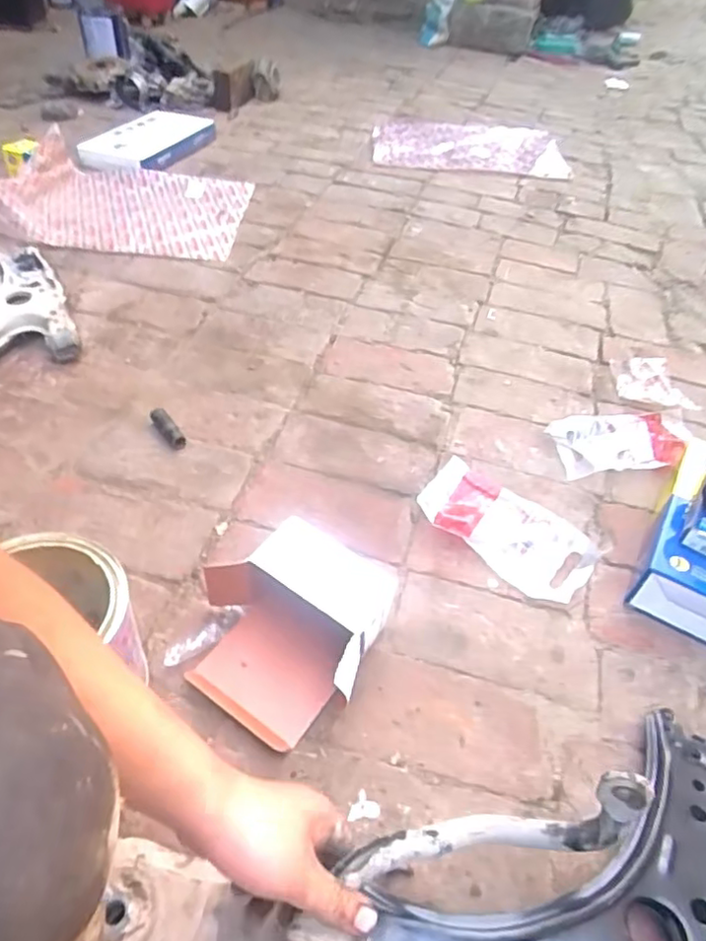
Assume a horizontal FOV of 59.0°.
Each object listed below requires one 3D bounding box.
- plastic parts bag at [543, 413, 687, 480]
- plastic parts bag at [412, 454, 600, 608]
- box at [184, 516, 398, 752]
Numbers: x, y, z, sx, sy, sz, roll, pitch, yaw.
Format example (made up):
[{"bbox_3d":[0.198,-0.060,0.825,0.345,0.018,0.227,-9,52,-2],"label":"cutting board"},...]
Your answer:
[{"bbox_3d":[0.405,-0.046,0.954,0.185,0.032,0.113,-3,45,-7],"label":"plastic parts bag"},{"bbox_3d":[0.201,0.074,0.820,0.233,0.034,0.129,30,50,25],"label":"plastic parts bag"},{"bbox_3d":[-0.061,0.172,0.674,0.182,0.107,0.195,22,47,18],"label":"box"}]

